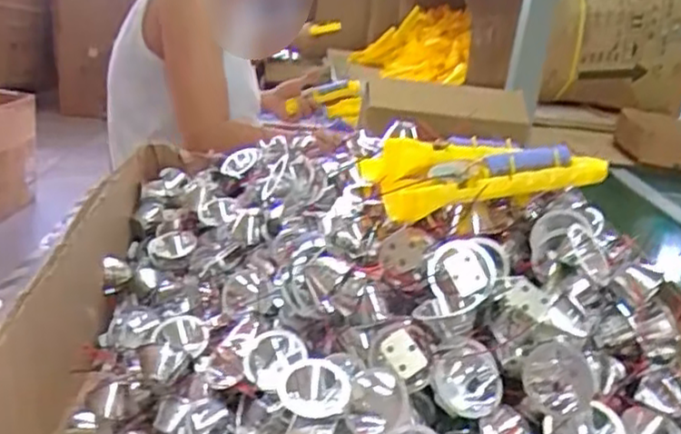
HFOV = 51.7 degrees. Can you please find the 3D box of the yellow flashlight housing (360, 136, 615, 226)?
[{"bbox_3d":[0.105,-0.033,0.529,0.164,0.051,0.069,0,19,-14],"label":"yellow flashlight housing"}]

